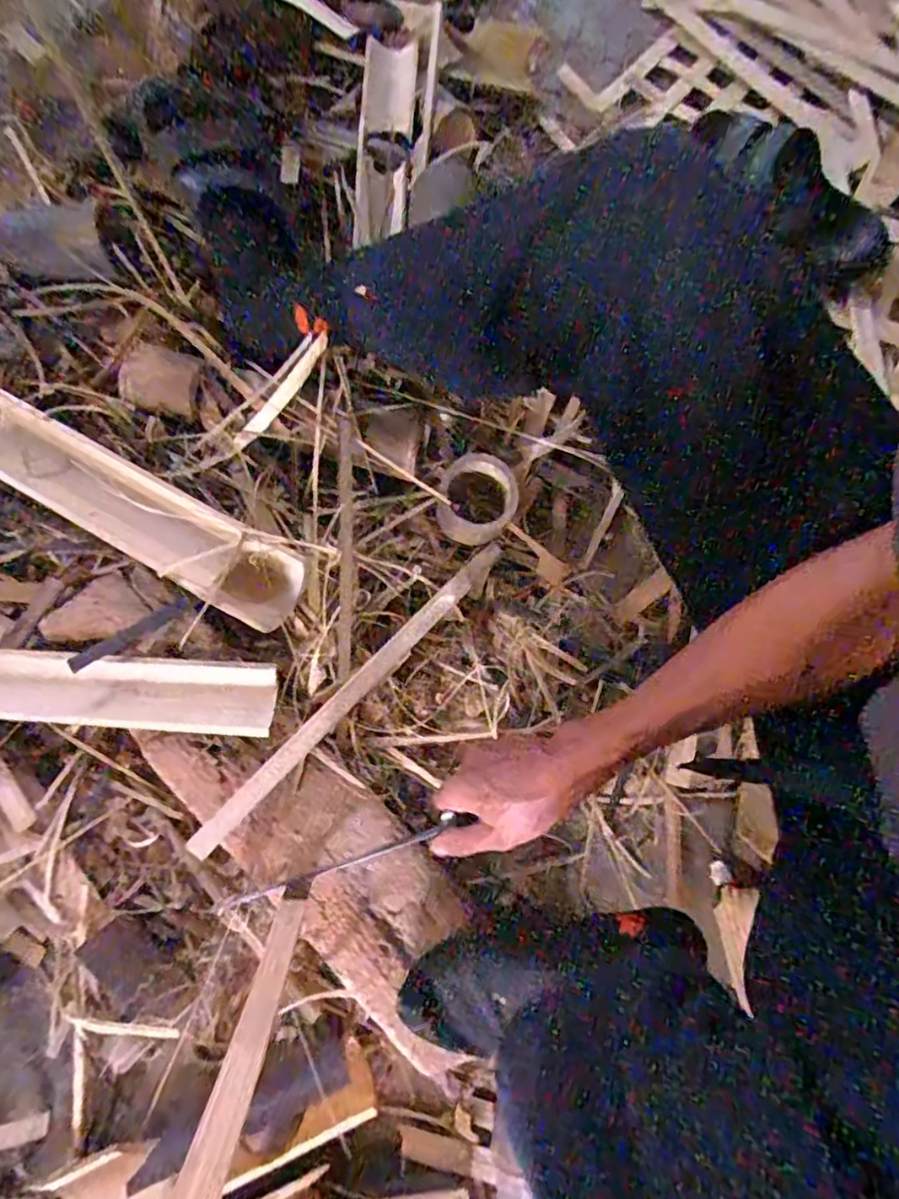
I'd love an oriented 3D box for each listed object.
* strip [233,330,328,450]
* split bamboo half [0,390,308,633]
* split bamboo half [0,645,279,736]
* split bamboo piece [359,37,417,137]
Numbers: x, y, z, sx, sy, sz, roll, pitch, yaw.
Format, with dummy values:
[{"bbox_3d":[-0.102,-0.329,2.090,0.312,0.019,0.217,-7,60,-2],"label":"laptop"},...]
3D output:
[{"bbox_3d":[-0.158,-0.194,0.587,0.146,0.013,0.018,-39,78,27],"label":"strip"},{"bbox_3d":[-0.305,-0.090,0.583,0.378,0.036,0.078,29,78,5],"label":"split bamboo half"},{"bbox_3d":[-0.349,0.077,0.556,0.385,0.026,0.067,5,77,0],"label":"split bamboo half"},{"bbox_3d":[-0.064,-0.549,0.670,0.058,0.013,0.085,-2,117,-25],"label":"split bamboo piece"}]

